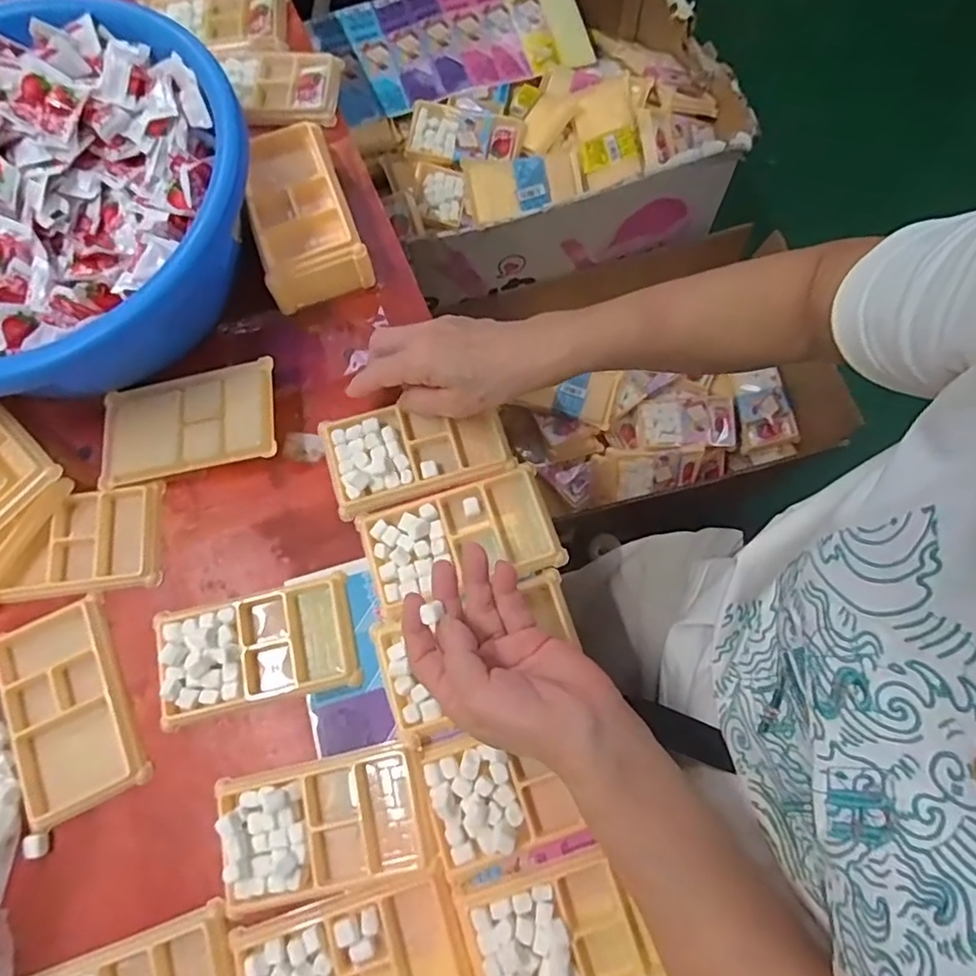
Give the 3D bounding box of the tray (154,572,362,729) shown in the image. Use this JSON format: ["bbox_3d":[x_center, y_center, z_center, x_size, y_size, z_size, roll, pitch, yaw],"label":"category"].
[{"bbox_3d":[-0.161,0.112,0.424,0.132,0.014,0.075,-13,73,-2],"label":"tray"}]

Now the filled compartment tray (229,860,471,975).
[{"bbox_3d":[-0.082,0.289,0.363,0.133,0.017,0.080,-17,74,-3],"label":"filled compartment tray"}]

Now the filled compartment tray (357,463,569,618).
[{"bbox_3d":[-0.021,0.038,0.442,0.135,0.016,0.075,-17,74,-3],"label":"filled compartment tray"}]

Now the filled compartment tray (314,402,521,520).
[{"bbox_3d":[-0.055,-0.031,0.464,0.133,0.018,0.077,-16,76,-6],"label":"filled compartment tray"}]

